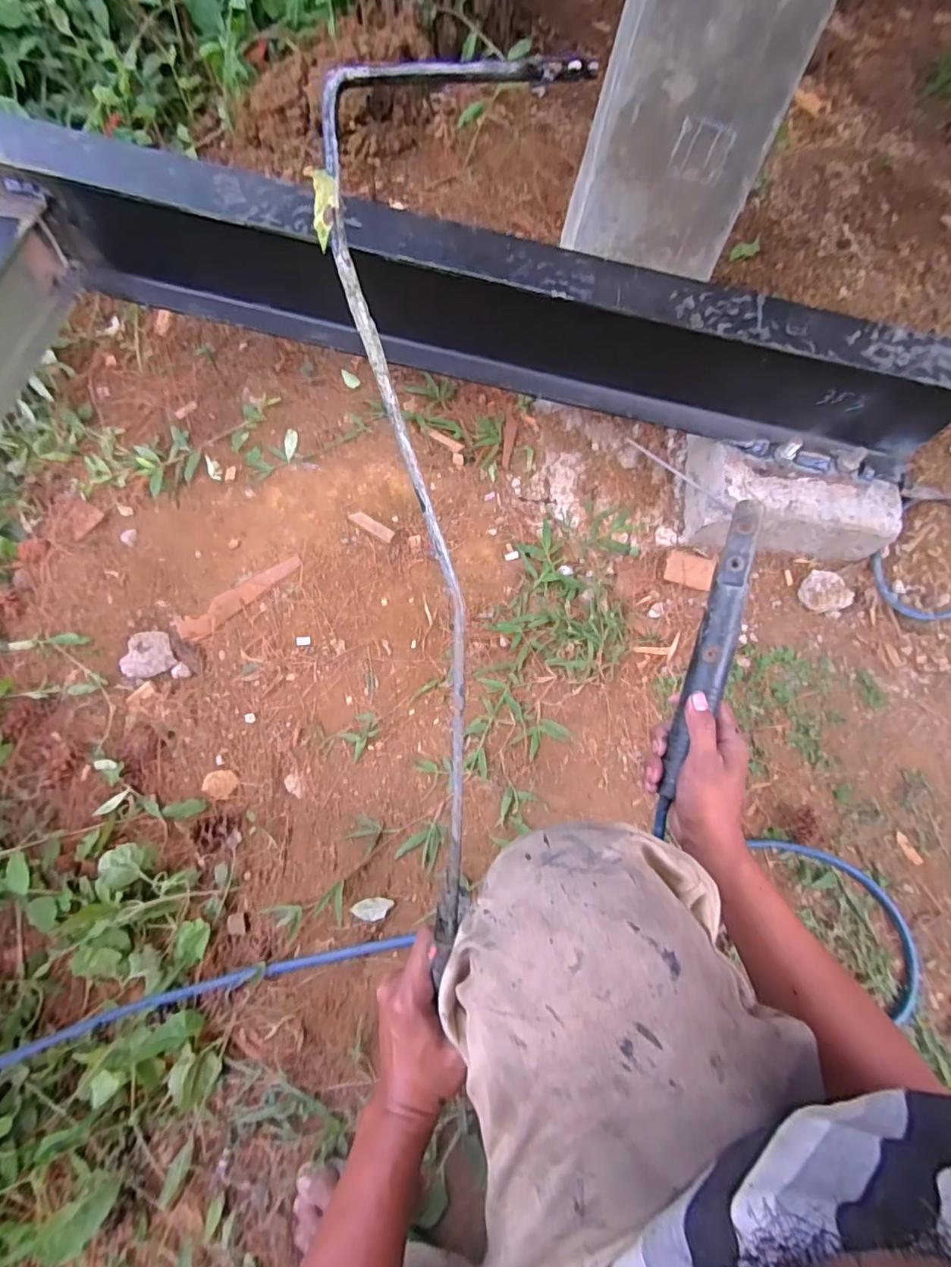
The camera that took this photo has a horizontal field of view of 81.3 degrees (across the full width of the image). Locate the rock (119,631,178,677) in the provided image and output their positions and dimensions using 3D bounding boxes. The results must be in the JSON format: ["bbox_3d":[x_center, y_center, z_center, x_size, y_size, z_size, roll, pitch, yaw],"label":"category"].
[{"bbox_3d":[-0.467,0.030,0.783,0.074,0.022,0.058,-20,74,-12],"label":"rock"}]

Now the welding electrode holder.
[{"bbox_3d":[0.218,0.017,0.510,0.031,0.020,0.274,16,94,5],"label":"welding electrode holder"}]

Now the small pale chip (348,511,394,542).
[{"bbox_3d":[-0.151,-0.157,0.810,0.068,0.007,0.019,30,72,-5],"label":"small pale chip"}]

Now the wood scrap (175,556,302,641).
[{"bbox_3d":[-0.339,-0.049,0.802,0.199,0.007,0.048,-27,73,2],"label":"wood scrap"}]

